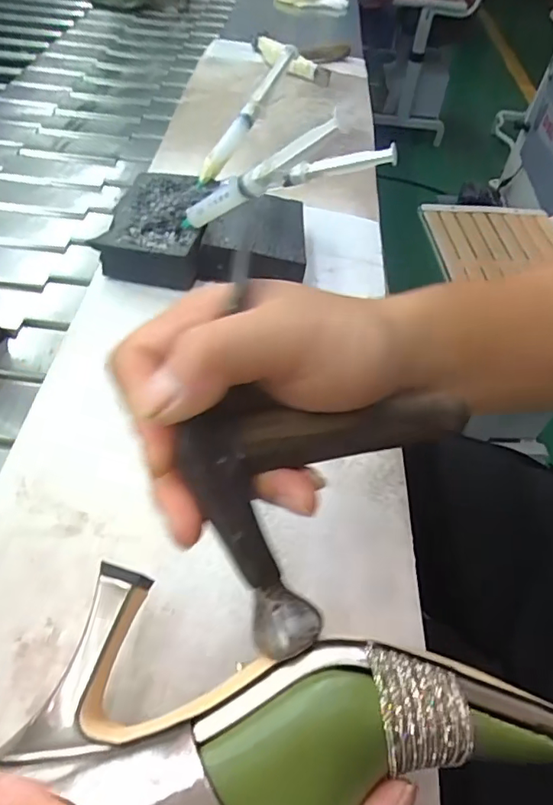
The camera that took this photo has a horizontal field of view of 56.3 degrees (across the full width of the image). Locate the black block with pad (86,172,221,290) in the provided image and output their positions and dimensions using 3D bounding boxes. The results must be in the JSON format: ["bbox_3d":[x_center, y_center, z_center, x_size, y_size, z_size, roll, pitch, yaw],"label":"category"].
[{"bbox_3d":[-0.100,-0.152,0.448,0.081,0.032,0.126,5,50,-1],"label":"black block with pad"}]

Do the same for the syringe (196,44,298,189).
[{"bbox_3d":[-0.025,-0.273,0.488,0.020,0.022,0.174,26,77,16],"label":"syringe"}]

